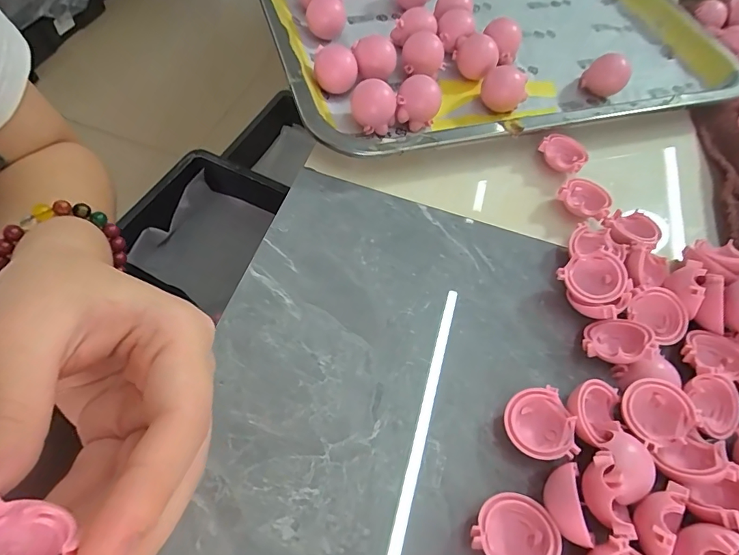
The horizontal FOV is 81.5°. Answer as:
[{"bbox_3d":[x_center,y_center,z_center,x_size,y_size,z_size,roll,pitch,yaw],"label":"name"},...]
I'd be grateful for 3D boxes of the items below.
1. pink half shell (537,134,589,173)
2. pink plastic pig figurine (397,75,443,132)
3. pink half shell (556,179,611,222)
[{"bbox_3d":[0.128,-0.081,0.284,0.029,0.016,0.025,36,62,13],"label":"pink half shell"},{"bbox_3d":[0.033,-0.116,0.283,0.027,0.023,0.022,10,60,-1],"label":"pink plastic pig figurine"},{"bbox_3d":[0.132,-0.047,0.266,0.030,0.013,0.024,32,61,11],"label":"pink half shell"}]

